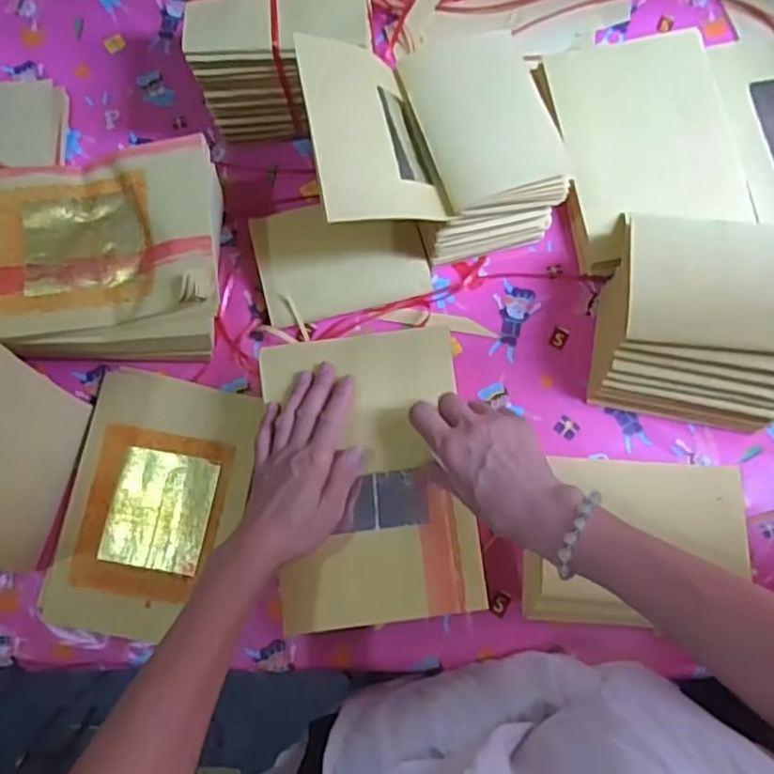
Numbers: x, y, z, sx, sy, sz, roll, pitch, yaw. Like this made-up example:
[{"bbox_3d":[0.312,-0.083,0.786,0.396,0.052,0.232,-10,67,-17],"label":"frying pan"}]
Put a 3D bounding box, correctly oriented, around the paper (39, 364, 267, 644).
[{"bbox_3d":[-0.216,0.106,0.612,0.151,0.011,0.231,11,77,-1],"label":"paper"}]

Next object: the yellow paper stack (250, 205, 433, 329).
[{"bbox_3d":[-0.045,-0.129,0.655,0.160,0.019,0.111,-13,78,-2],"label":"yellow paper stack"}]

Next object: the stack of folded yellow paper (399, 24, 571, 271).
[{"bbox_3d":[0.088,-0.226,0.622,0.124,0.082,0.179,-12,78,-2],"label":"stack of folded yellow paper"}]

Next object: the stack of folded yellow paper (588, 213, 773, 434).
[{"bbox_3d":[0.271,-0.053,0.576,0.160,0.124,0.153,8,78,2],"label":"stack of folded yellow paper"}]

